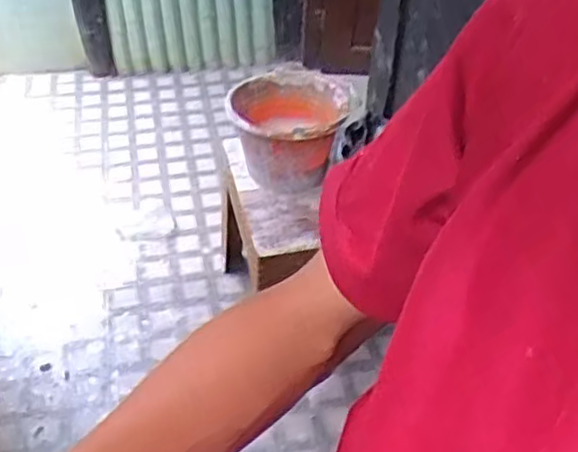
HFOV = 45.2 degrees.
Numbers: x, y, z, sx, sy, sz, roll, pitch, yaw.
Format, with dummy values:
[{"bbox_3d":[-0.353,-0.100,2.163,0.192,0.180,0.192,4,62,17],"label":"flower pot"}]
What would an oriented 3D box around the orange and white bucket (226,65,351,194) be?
[{"bbox_3d":[0.001,-0.226,1.619,0.260,0.208,0.246,-1,42,1],"label":"orange and white bucket"}]

